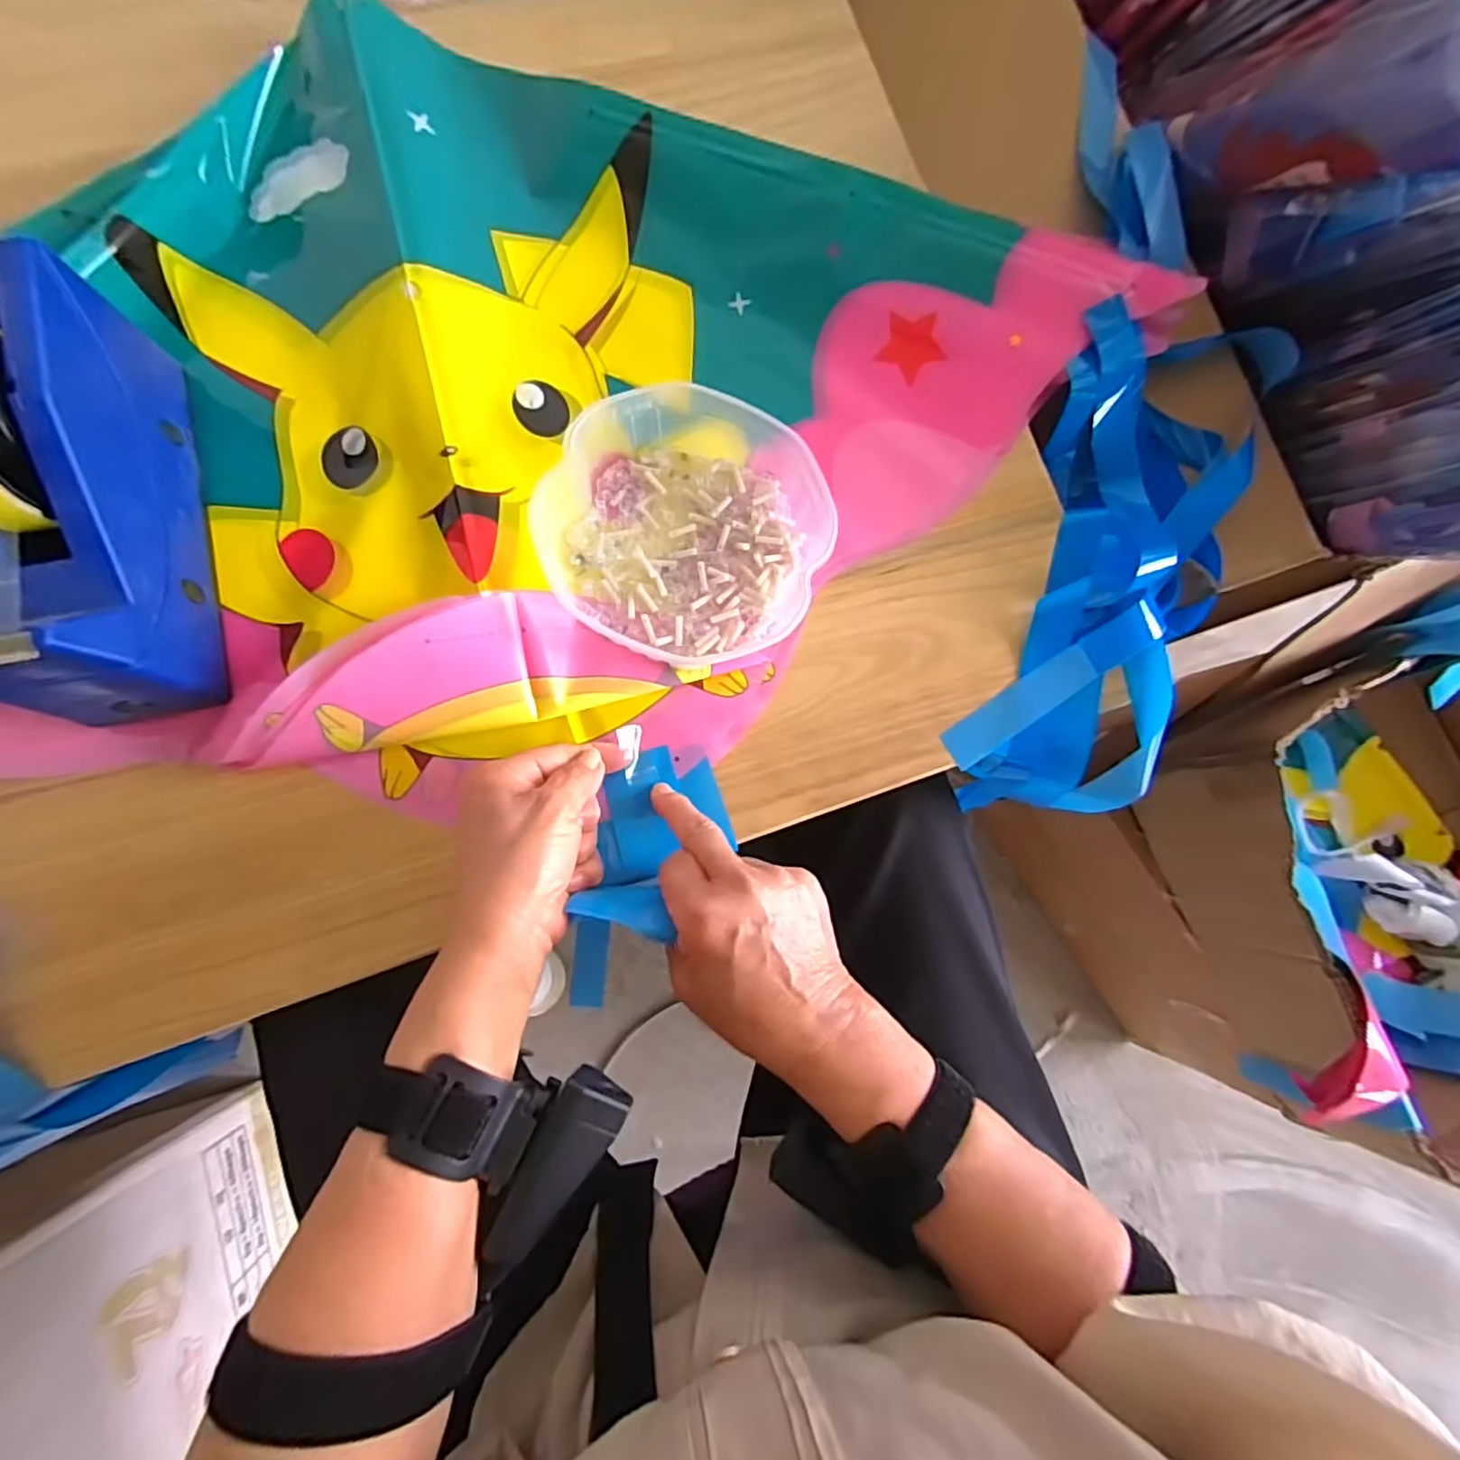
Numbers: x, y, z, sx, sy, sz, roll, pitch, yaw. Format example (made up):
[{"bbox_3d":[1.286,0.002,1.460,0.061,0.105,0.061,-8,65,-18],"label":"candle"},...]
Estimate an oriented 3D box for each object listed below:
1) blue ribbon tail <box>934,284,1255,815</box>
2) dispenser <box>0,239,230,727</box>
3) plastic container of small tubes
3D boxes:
[{"bbox_3d":[0.243,-0.095,0.434,0.144,0.079,0.307,21,79,-1],"label":"blue ribbon tail"},{"bbox_3d":[-0.314,-0.111,0.308,0.066,0.121,0.200,-13,83,-7],"label":"dispenser"},{"bbox_3d":[-0.022,-0.116,0.378,0.150,0.049,0.146,1,82,-5],"label":"plastic container of small tubes"}]

